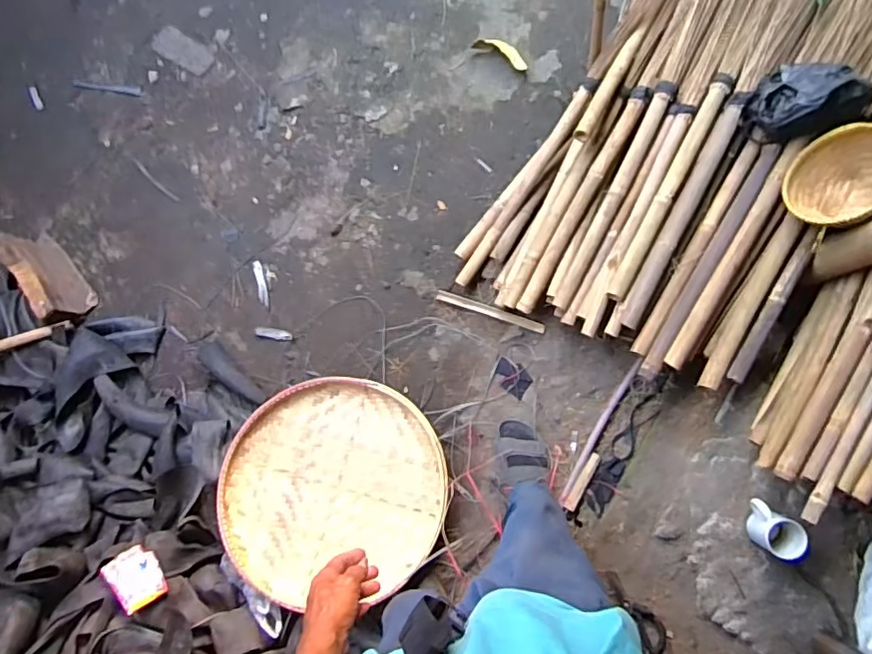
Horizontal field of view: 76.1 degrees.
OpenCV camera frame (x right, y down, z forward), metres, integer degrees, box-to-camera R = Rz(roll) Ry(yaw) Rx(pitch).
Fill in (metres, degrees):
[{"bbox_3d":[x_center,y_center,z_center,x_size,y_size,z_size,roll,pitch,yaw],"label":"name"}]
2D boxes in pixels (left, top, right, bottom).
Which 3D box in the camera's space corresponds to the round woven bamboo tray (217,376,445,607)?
[{"bbox_3d":[-0.245,0.378,1.352,0.512,0.062,0.486,-3,73,-2],"label":"round woven bamboo tray"}]

